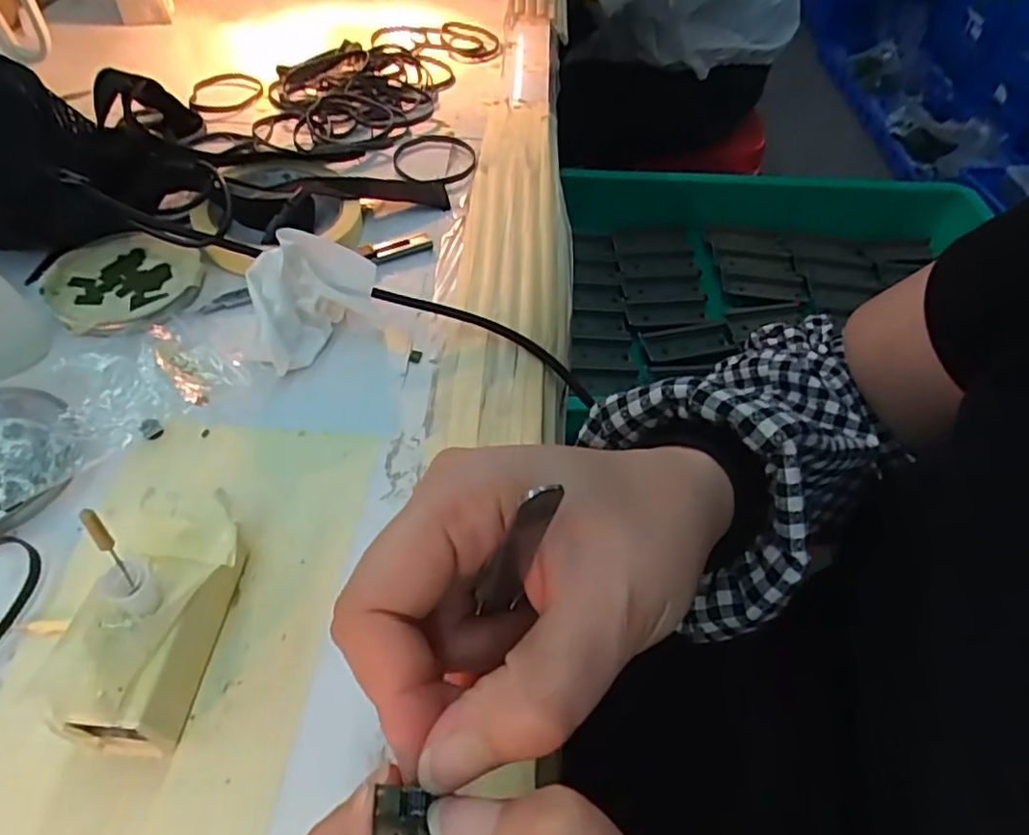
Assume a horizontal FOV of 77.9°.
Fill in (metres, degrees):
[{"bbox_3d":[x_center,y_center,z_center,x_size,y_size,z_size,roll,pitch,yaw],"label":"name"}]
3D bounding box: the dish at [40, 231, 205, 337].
[{"bbox_3d":[-0.217,-0.076,0.357,0.079,0.015,0.074,3,50,-4],"label":"dish"}]

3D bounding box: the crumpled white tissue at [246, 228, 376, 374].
[{"bbox_3d":[-0.109,-0.063,0.330,0.044,0.044,0.069,38,58,24],"label":"crumpled white tissue"}]

